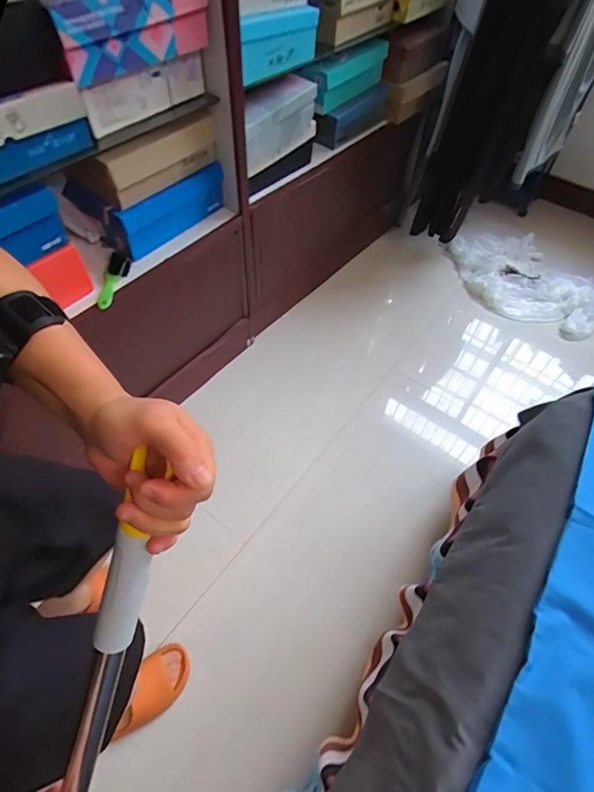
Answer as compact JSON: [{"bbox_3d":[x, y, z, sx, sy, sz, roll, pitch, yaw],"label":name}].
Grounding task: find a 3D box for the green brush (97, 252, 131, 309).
[{"bbox_3d":[-0.432,-0.271,1.015,0.043,0.044,0.146,3,56,-1],"label":"green brush"}]

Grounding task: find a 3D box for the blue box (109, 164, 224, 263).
[{"bbox_3d":[-0.360,-0.491,1.085,0.176,0.133,0.321,38,62,21],"label":"blue box"}]

